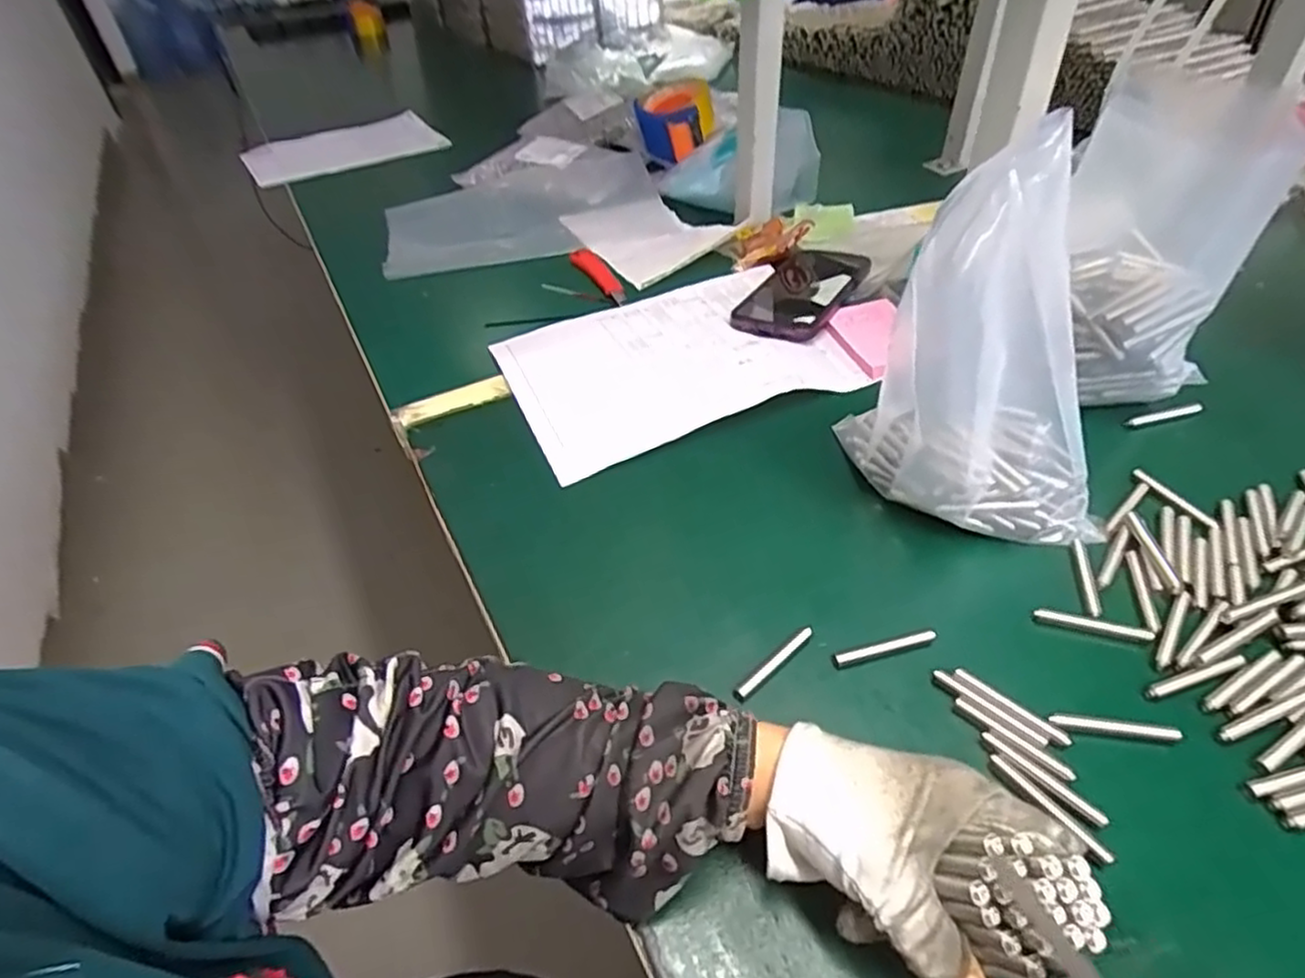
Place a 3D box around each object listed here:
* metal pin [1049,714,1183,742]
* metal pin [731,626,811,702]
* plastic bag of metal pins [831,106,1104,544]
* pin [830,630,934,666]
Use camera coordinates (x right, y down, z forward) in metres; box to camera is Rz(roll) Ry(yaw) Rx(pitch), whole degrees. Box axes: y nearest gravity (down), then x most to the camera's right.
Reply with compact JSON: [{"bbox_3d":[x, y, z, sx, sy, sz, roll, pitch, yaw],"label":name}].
[{"bbox_3d":[0.224,0.115,0.345,0.057,0.005,0.008,4,44,9],"label":"metal pin"},{"bbox_3d":[0.065,0.094,0.380,0.060,0.006,0.008,-34,50,-28],"label":"metal pin"},{"bbox_3d":[0.195,-0.081,0.412,0.130,0.195,0.124,-5,43,0],"label":"plastic bag of metal pins"},{"bbox_3d":[0.126,0.087,0.384,0.057,0.008,0.006,-12,43,-8],"label":"pin"}]

